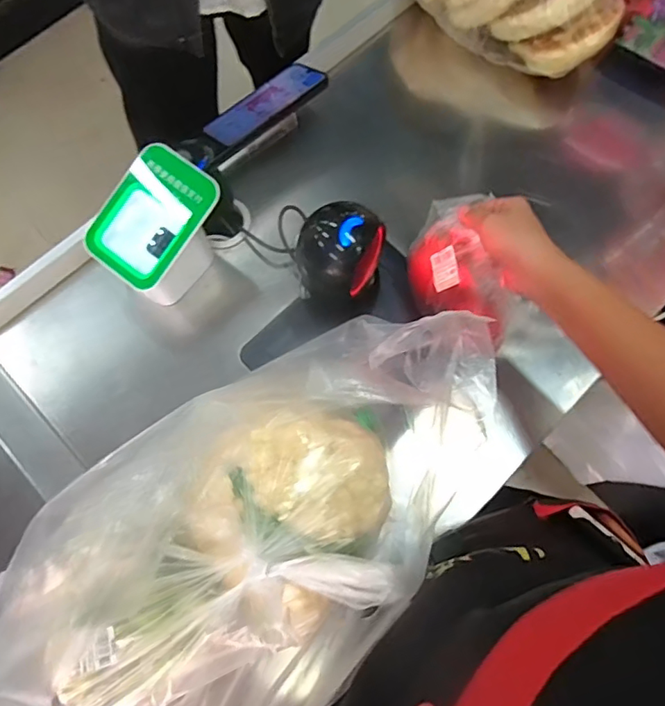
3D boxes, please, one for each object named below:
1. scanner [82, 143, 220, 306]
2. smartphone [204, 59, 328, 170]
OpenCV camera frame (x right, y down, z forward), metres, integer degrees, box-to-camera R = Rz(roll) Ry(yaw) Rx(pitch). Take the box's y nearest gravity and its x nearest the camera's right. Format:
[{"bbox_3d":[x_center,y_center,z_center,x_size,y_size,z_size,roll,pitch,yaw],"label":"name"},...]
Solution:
[{"bbox_3d":[-0.195,-0.135,0.609,0.108,0.118,0.137,31,76,9],"label":"scanner"},{"bbox_3d":[-0.090,-0.293,0.647,0.179,0.013,0.075,-40,58,-11],"label":"smartphone"}]

